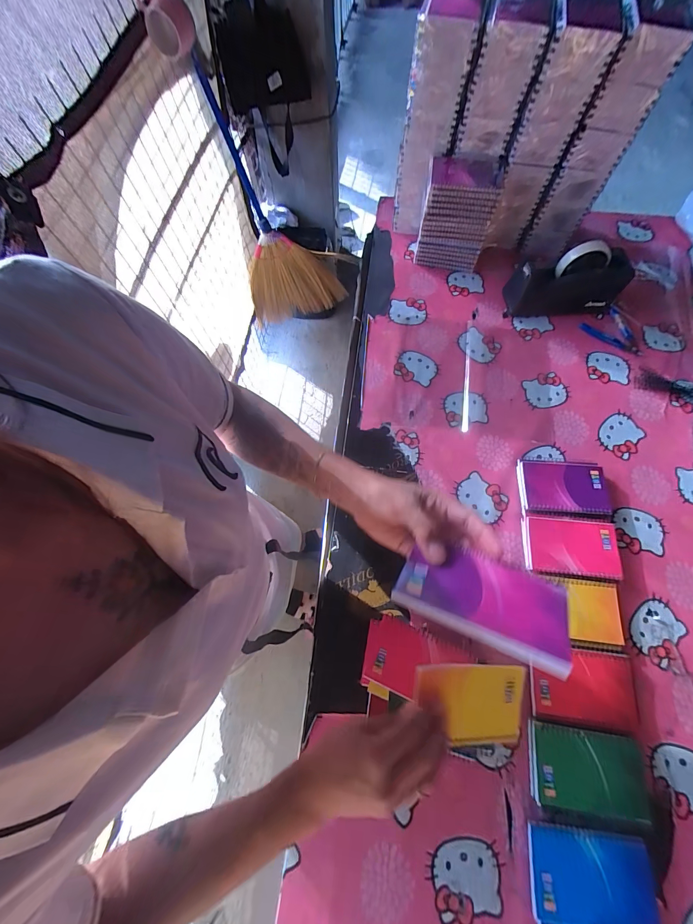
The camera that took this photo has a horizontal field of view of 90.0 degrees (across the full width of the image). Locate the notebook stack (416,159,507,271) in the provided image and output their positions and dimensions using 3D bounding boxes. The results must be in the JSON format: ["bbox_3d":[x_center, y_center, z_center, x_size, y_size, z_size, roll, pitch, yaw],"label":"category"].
[{"bbox_3d":[0.223,-0.503,0.711,0.138,0.157,0.110,11,68,4],"label":"notebook stack"}]

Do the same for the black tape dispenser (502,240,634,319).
[{"bbox_3d":[0.433,-0.357,0.679,0.210,0.116,0.083,-1,68,-1],"label":"black tape dispenser"}]

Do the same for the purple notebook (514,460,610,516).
[{"bbox_3d":[0.353,0.042,0.568,0.135,0.025,0.088,3,68,1],"label":"purple notebook"}]

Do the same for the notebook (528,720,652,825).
[{"bbox_3d":[0.299,0.385,0.434,0.138,0.016,0.084,8,68,3],"label":"notebook"}]

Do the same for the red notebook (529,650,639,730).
[{"bbox_3d":[0.315,0.298,0.461,0.138,0.006,0.085,7,73,1],"label":"red notebook"}]

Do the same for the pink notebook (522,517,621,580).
[{"bbox_3d":[0.342,0.133,0.532,0.133,0.025,0.083,6,68,2],"label":"pink notebook"}]

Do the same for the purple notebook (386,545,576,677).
[{"bbox_3d":[0.111,0.109,0.287,0.125,0.013,0.078,17,36,25],"label":"purple notebook"}]

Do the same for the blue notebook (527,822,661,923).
[{"bbox_3d":[0.279,0.483,0.397,0.136,0.019,0.096,7,68,2],"label":"blue notebook"}]

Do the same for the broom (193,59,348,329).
[{"bbox_3d":[-0.216,-0.920,1.382,0.428,0.893,0.088,-1,64,-3],"label":"broom"}]

